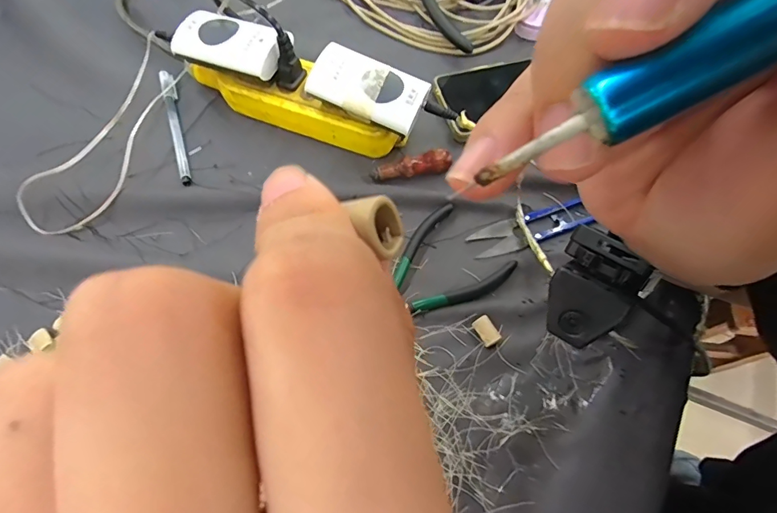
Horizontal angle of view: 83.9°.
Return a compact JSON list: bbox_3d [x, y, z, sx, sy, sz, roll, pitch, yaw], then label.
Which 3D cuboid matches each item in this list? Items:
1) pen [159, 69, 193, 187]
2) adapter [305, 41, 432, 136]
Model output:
[{"bbox_3d":[-0.196,-0.120,0.394,0.013,0.010,0.142,-17,67,-9],"label":"pen"},{"bbox_3d":[-0.016,-0.137,0.348,0.089,0.021,0.052,22,66,9],"label":"adapter"}]

